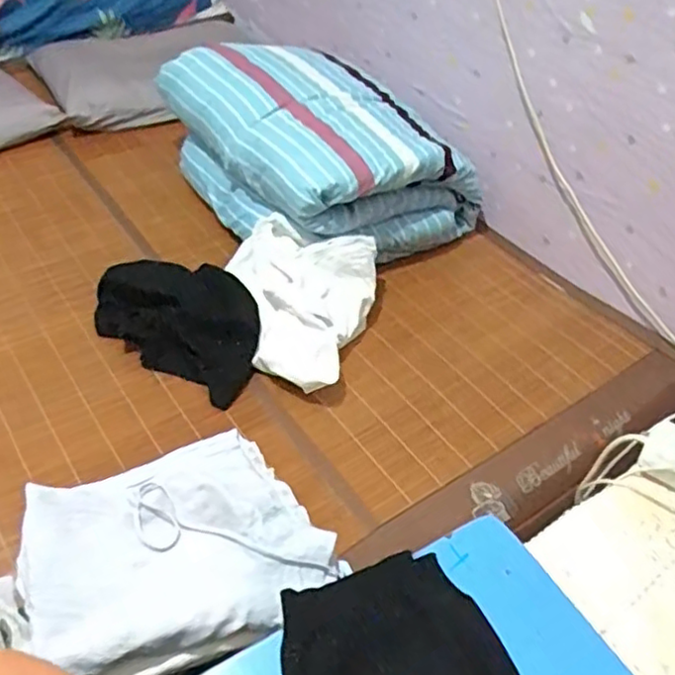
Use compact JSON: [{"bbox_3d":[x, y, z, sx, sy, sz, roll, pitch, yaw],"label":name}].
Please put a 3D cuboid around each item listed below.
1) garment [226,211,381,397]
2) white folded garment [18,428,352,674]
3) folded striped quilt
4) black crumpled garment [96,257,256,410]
[{"bbox_3d":[-0.074,-0.063,1.258,0.283,0.144,0.358,4,44,-3],"label":"garment"},{"bbox_3d":[-0.173,0.229,0.729,0.309,0.046,0.233,-16,48,-22],"label":"white folded garment"},{"bbox_3d":[-0.058,-0.432,1.528,0.480,0.295,0.639,-27,53,-30],"label":"folded striped quilt"},{"bbox_3d":[-0.284,-0.040,1.261,0.349,0.059,0.251,25,47,18],"label":"black crumpled garment"}]

